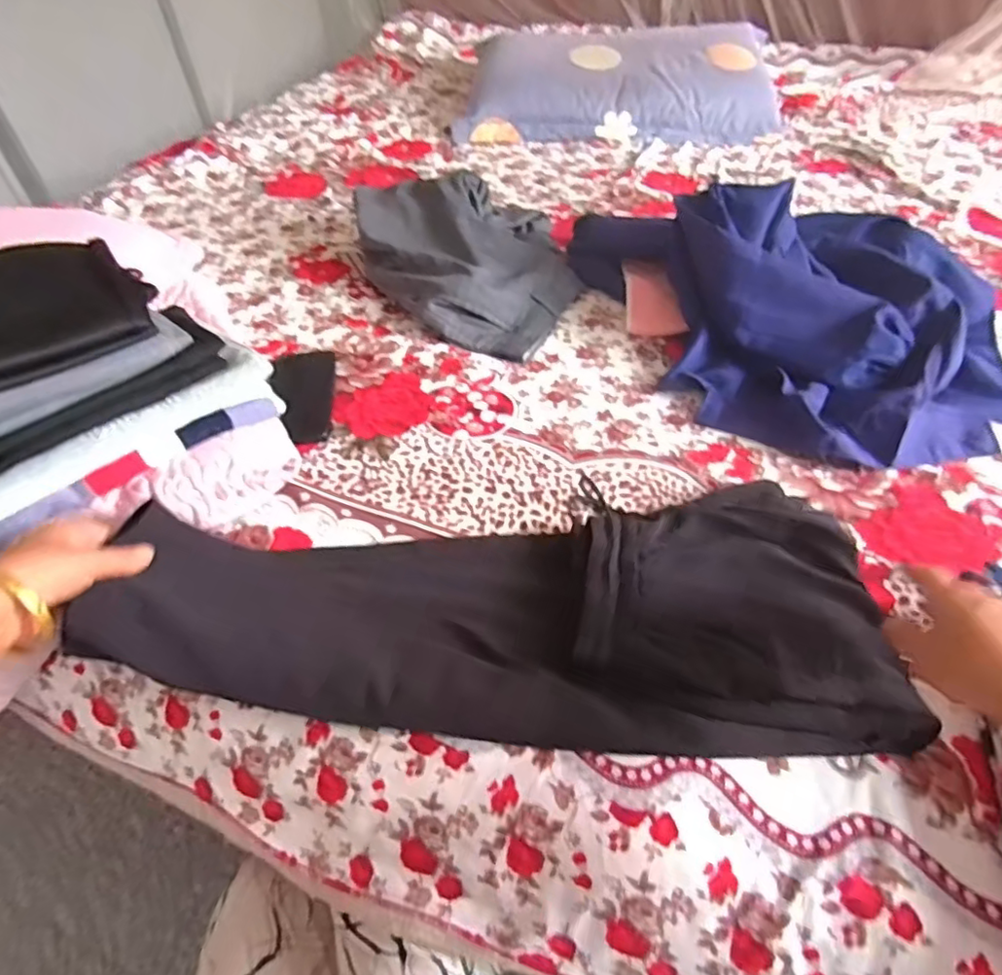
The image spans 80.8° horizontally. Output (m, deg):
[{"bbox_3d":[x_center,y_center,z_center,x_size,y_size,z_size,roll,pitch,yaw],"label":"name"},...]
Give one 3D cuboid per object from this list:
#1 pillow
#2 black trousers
[{"bbox_3d":[0.275,-0.936,1.312,0.642,0.132,0.511,6,51,6],"label":"pillow"},{"bbox_3d":[0.010,0.088,0.473,0.579,0.072,0.223,1,50,-3],"label":"black trousers"}]

